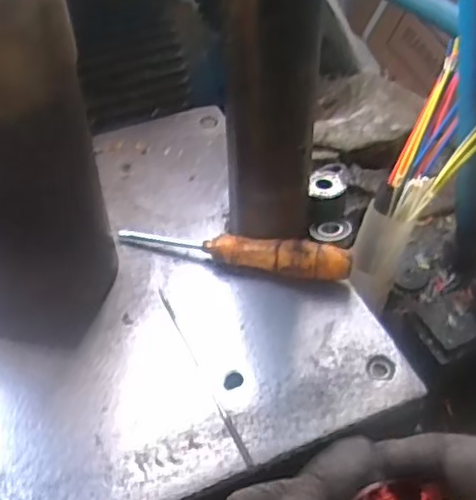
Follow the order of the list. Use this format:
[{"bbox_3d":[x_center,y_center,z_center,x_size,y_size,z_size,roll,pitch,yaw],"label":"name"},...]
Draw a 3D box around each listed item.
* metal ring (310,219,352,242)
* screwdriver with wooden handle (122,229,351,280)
[{"bbox_3d":[0.076,-0.016,0.537,0.030,0.008,0.028,-1,46,1],"label":"metal ring"},{"bbox_3d":[-0.006,-0.001,0.524,0.190,0.032,0.023,13,48,13],"label":"screwdriver with wooden handle"}]

